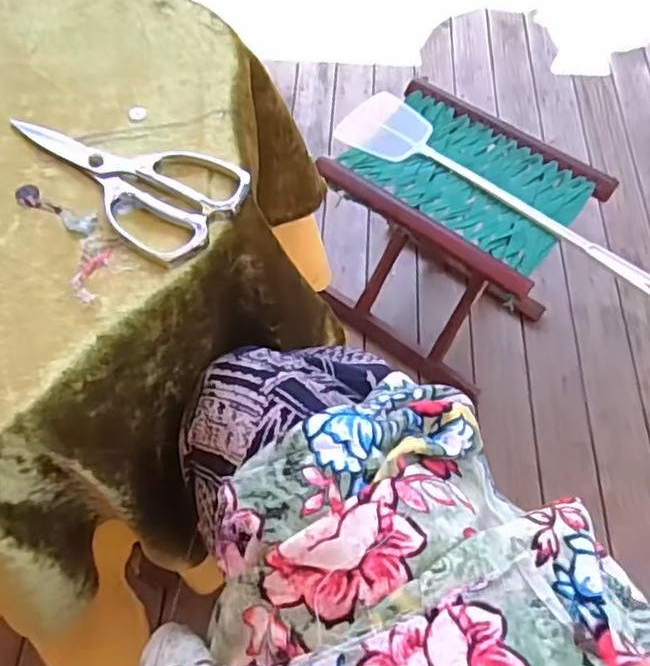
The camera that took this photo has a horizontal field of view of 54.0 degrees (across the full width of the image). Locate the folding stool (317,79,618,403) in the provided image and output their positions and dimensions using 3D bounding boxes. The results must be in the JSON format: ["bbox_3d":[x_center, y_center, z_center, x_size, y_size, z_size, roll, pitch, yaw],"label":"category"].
[{"bbox_3d":[0.166,-0.122,0.913,0.295,0.287,0.240,34,64,17],"label":"folding stool"}]

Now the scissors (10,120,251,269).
[{"bbox_3d":[-0.135,-0.109,0.420,0.169,0.014,0.083,32,64,17],"label":"scissors"}]

